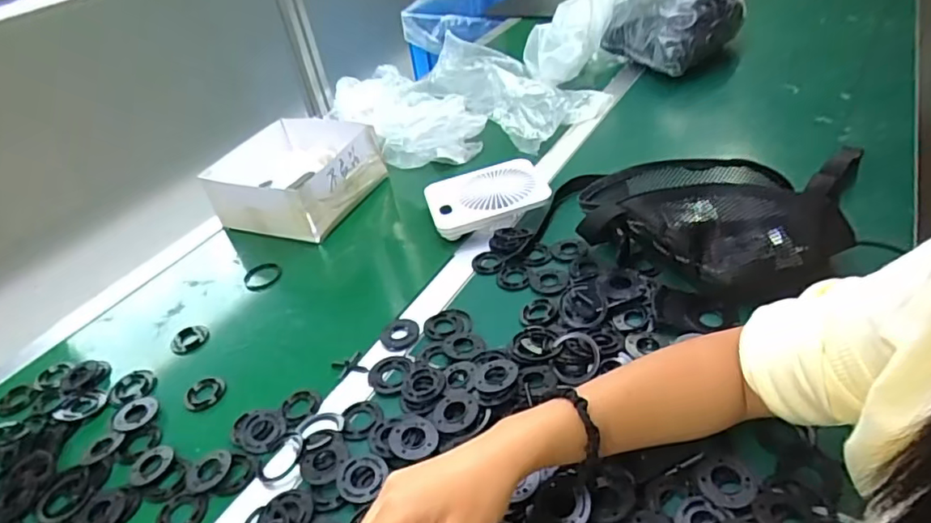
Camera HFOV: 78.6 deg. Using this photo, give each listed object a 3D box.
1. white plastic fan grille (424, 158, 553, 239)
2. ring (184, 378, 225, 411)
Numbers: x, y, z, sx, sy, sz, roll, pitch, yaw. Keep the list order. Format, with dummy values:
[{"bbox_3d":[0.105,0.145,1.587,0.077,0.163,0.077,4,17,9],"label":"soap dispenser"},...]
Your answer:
[{"bbox_3d":[0.032,-0.093,0.806,0.167,0.029,0.124,-15,37,-5],"label":"white plastic fan grille"},{"bbox_3d":[-0.286,0.145,0.626,0.042,0.006,0.039,-7,37,5],"label":"ring"}]

